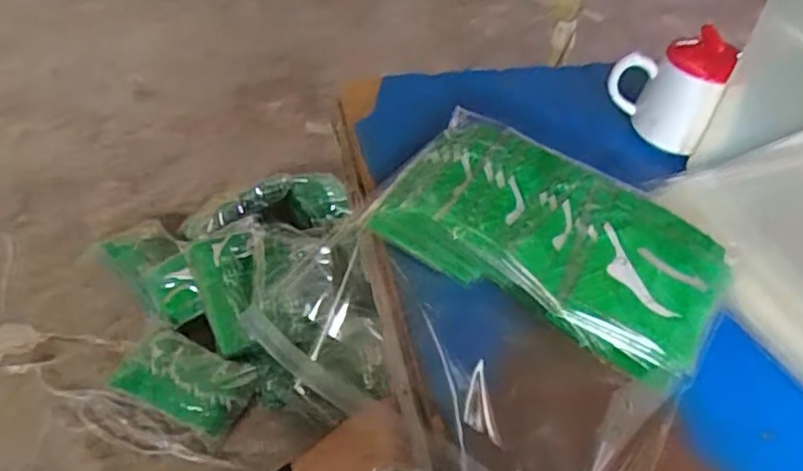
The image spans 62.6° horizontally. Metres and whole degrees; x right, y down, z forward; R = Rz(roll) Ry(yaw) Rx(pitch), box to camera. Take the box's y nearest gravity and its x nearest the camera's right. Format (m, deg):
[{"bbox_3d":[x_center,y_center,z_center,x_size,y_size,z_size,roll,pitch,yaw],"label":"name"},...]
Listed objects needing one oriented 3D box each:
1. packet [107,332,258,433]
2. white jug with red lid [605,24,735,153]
[{"bbox_3d":[-0.416,0.271,1.256,0.269,0.071,0.141,23,48,18],"label":"packet"},{"bbox_3d":[0.259,-0.146,0.649,0.107,0.094,0.079,22,48,17],"label":"white jug with red lid"}]

